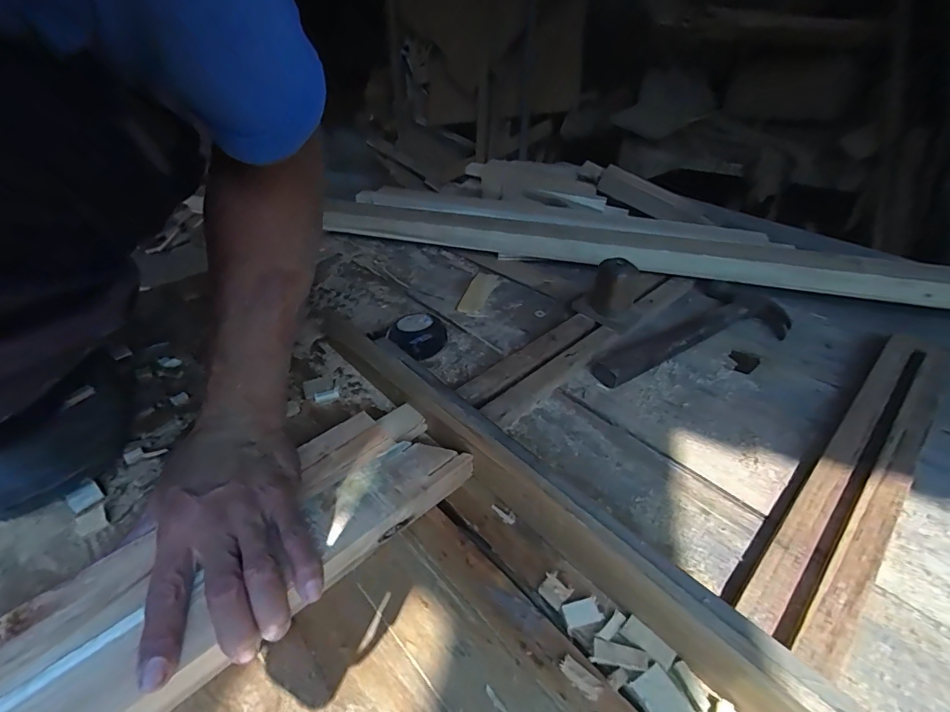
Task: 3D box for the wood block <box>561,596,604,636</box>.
[{"bbox_3d":[0.070,0.170,0.299,0.024,0.005,0.016,-18,63,-5],"label":"wood block"}]

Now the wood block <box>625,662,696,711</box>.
[{"bbox_3d":[0.109,0.199,0.261,0.025,0.004,0.032,-21,44,-24],"label":"wood block"}]

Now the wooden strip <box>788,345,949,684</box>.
[{"bbox_3d":[0.356,0.093,0.385,0.432,0.021,0.028,-31,49,-32],"label":"wooden strip"}]

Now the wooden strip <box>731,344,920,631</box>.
[{"bbox_3d":[0.333,0.077,0.404,0.433,0.019,0.024,-31,49,-32],"label":"wooden strip"}]

